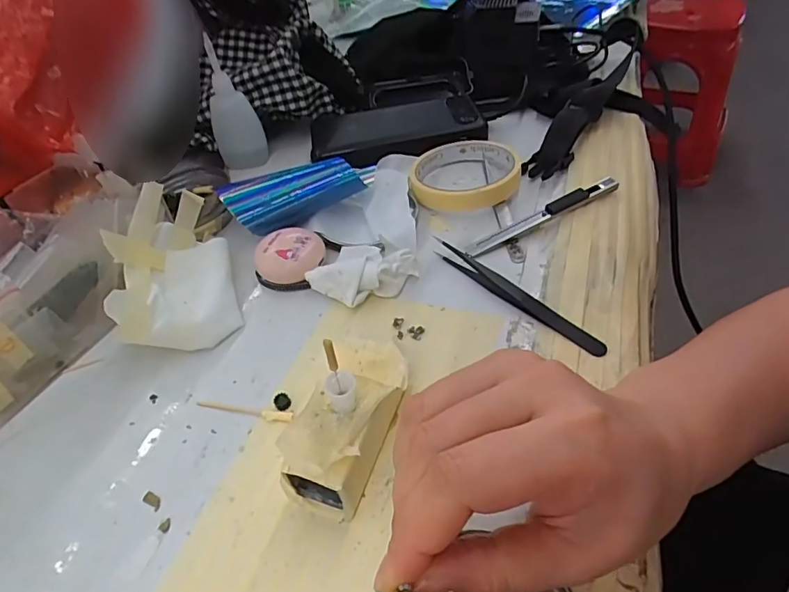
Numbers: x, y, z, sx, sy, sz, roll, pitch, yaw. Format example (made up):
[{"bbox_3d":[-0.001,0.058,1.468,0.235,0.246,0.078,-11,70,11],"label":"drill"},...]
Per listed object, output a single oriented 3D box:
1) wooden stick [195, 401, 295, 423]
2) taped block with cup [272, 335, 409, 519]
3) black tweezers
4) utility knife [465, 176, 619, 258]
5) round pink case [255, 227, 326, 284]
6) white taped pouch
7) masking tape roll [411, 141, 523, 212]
[{"bbox_3d":[-0.084,0.063,0.275,0.059,0.004,0.006,5,46,12],"label":"wooden stick"},{"bbox_3d":[-0.022,0.055,0.235,0.046,0.061,0.084,15,49,21],"label":"taped block with cup"},{"bbox_3d":[0.075,-0.005,0.315,0.016,0.011,0.131,-33,50,-23],"label":"black tweezers"},{"bbox_3d":[0.108,-0.059,0.360,0.127,0.015,0.012,-22,47,-14],"label":"utility knife"},{"bbox_3d":[-0.073,-0.027,0.348,0.043,0.026,0.041,8,47,14],"label":"round pink case"},{"bbox_3d":[-0.146,-0.019,0.324,0.068,0.061,0.108,-16,46,-9],"label":"white taped pouch"},{"bbox_3d":[0.056,-0.100,0.401,0.084,0.021,0.087,-4,45,4],"label":"masking tape roll"}]

